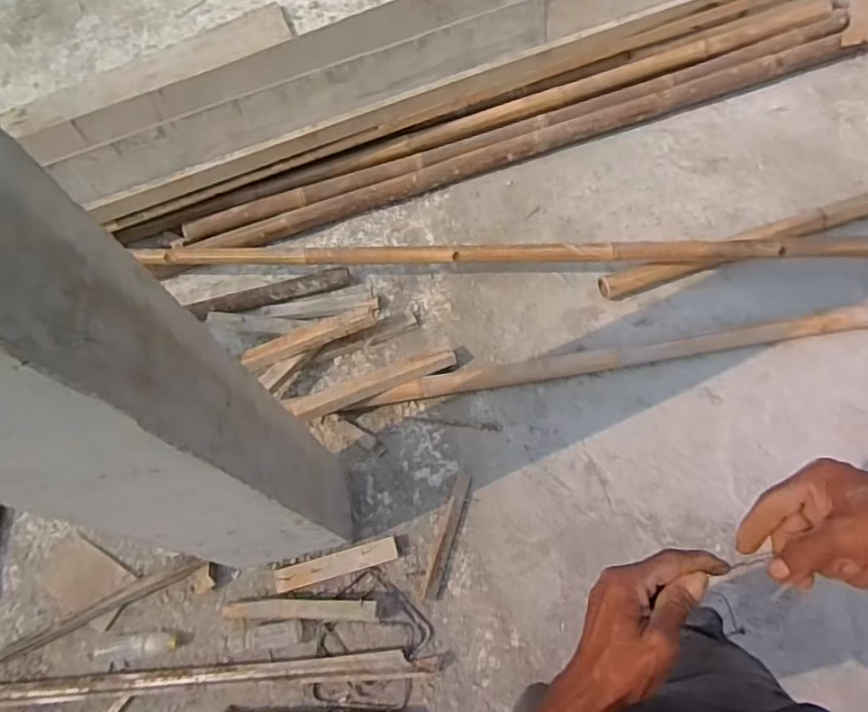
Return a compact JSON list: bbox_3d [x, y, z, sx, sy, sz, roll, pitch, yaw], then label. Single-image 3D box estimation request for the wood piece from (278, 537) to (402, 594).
[{"bbox_3d":[-0.238,0.507,1.455,0.298,0.031,0.054,-17,63,0],"label":"wood piece"}]

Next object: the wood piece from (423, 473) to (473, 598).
[{"bbox_3d":[0.033,0.438,1.470,0.039,0.029,0.301,13,67,14],"label":"wood piece"}]

